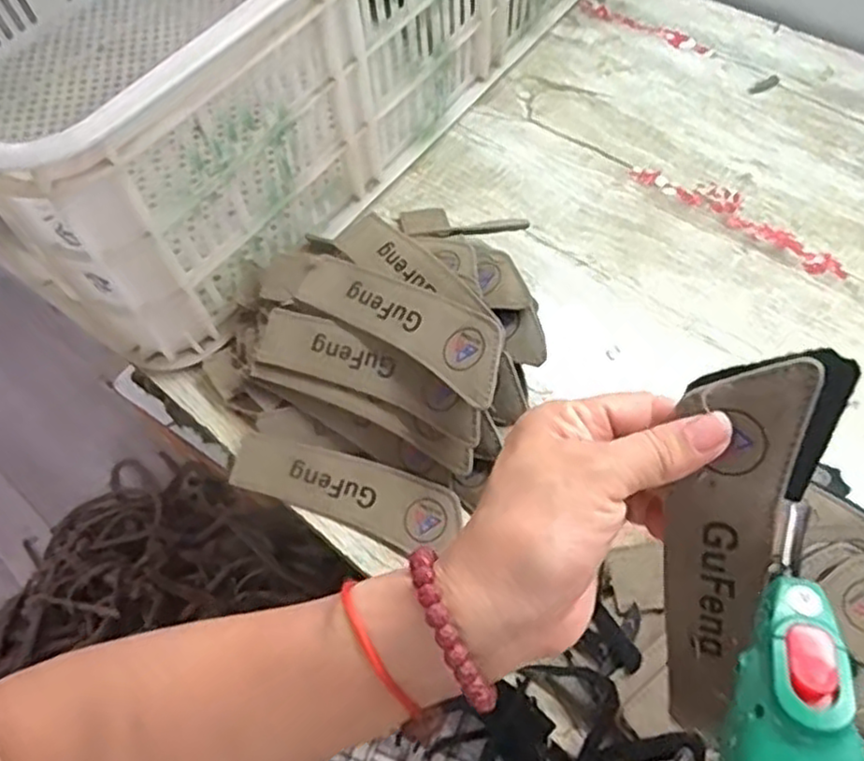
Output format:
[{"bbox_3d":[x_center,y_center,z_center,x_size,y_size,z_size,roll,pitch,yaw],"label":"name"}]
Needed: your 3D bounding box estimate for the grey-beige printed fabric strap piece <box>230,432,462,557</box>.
[{"bbox_3d":[-0.053,0.065,0.434,0.139,0.005,0.045,18,74,14],"label":"grey-beige printed fabric strap piece"}]

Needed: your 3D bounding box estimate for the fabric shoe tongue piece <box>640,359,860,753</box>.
[{"bbox_3d":[0.109,0.063,0.275,0.048,0.159,0.004,18,21,21],"label":"fabric shoe tongue piece"}]

